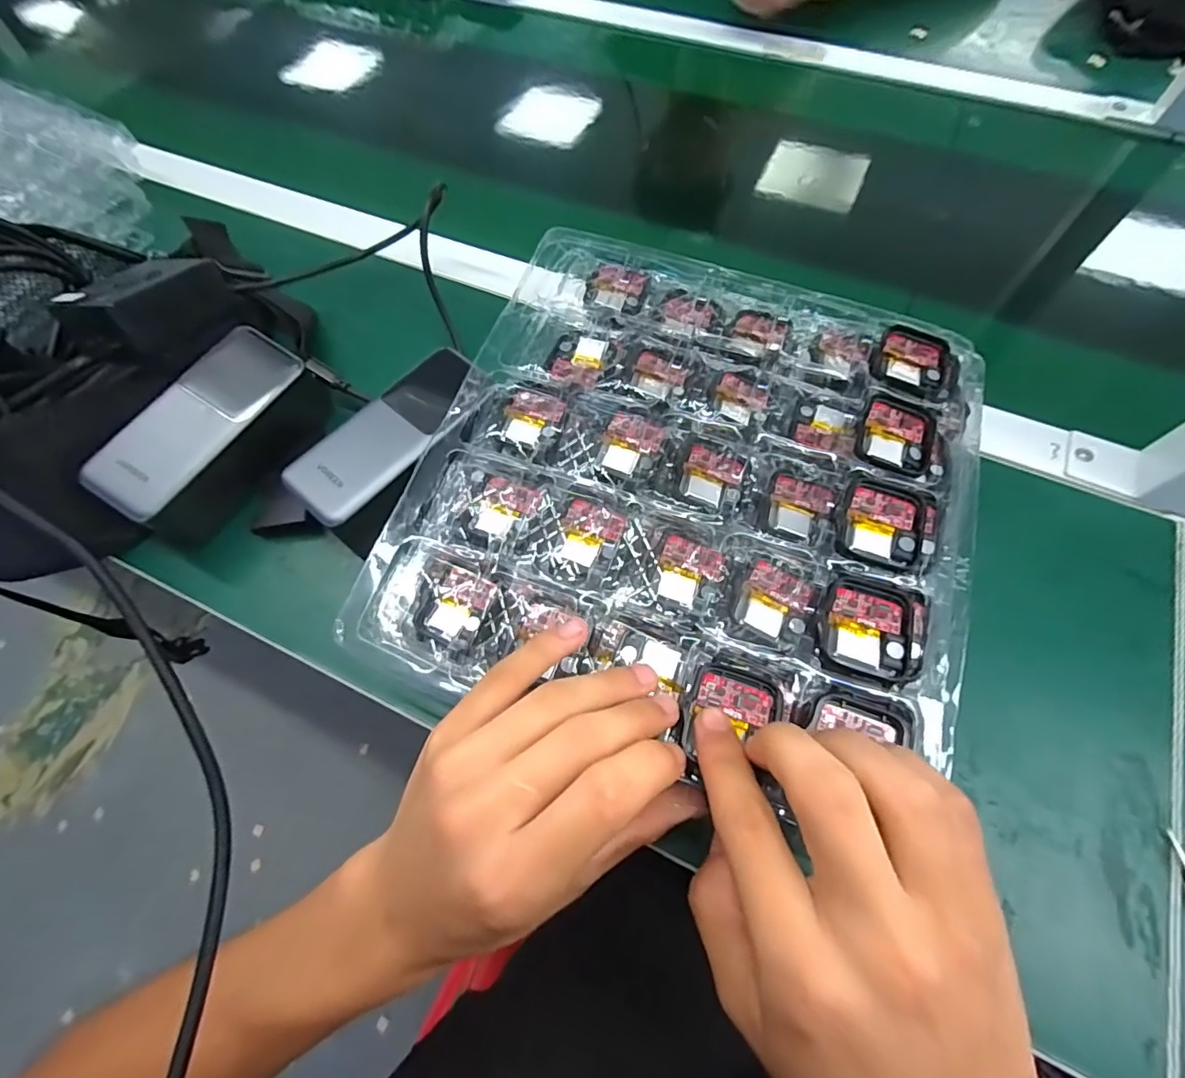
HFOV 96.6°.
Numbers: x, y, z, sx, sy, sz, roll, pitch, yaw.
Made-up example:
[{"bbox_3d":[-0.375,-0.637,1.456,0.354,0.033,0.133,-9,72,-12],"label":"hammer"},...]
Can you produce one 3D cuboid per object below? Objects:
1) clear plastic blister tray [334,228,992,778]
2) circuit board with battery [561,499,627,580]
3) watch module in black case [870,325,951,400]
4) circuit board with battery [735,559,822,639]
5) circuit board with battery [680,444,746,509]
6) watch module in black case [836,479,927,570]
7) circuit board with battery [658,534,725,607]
[{"bbox_3d":[0.054,-0.033,0.279,0.273,0.022,0.274,17,67,10],"label":"clear plastic blister tray"},{"bbox_3d":[-0.002,-0.003,0.262,0.030,0.005,0.037,20,67,10],"label":"circuit board with battery"},{"bbox_3d":[0.179,-0.099,0.295,0.039,0.010,0.042,25,68,12],"label":"watch module in black case"},{"bbox_3d":[0.087,0.029,0.249,0.032,0.010,0.033,24,68,12],"label":"circuit board with battery"},{"bbox_3d":[0.063,-0.033,0.282,0.030,0.009,0.029,21,81,16],"label":"circuit board with battery"},{"bbox_3d":[0.139,-0.008,0.254,0.038,0.005,0.040,15,75,9],"label":"watch module in black case"},{"bbox_3d":[0.047,0.015,0.256,0.029,0.006,0.031,18,67,9],"label":"circuit board with battery"}]

